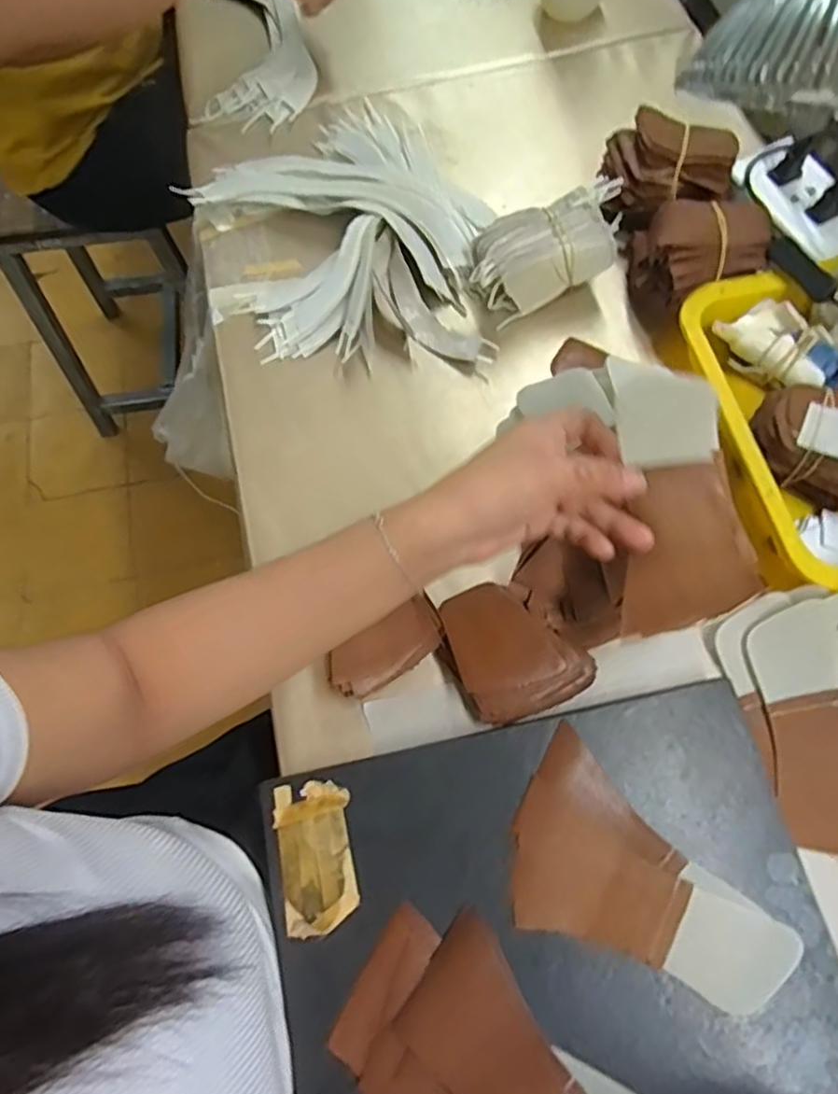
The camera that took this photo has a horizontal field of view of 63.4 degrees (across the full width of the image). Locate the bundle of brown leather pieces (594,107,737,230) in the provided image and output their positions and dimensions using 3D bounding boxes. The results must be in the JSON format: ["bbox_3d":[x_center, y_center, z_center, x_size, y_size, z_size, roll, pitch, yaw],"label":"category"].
[{"bbox_3d":[0.206,-0.317,0.580,0.103,0.069,0.093,-3,69,1],"label":"bundle of brown leather pieces"}]

